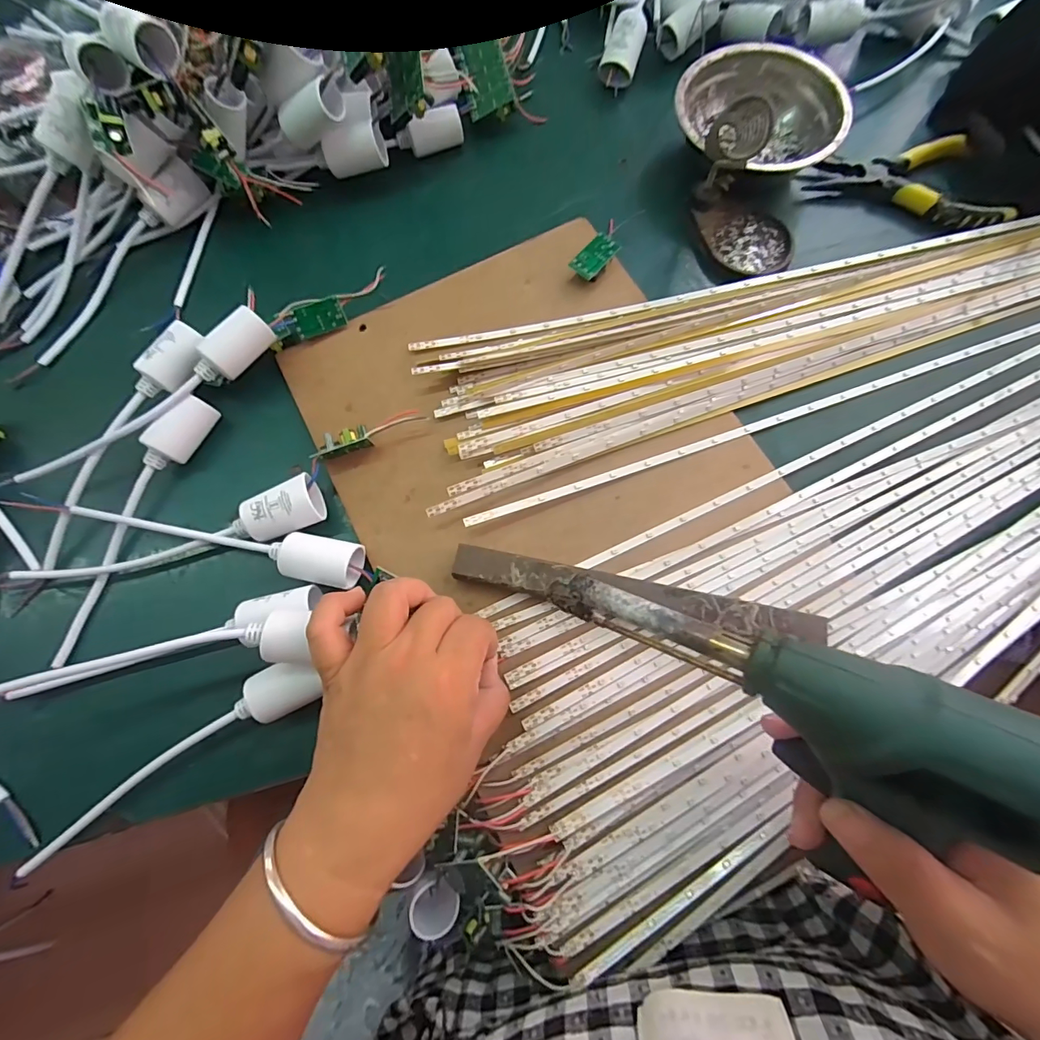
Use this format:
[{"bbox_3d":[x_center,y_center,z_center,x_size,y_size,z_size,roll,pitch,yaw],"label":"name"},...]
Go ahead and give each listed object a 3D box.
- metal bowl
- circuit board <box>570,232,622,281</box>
[{"bbox_3d":[0.188,-0.323,0.365,0.122,0.041,0.122,0,75,0],"label":"metal bowl"},{"bbox_3d":[0.056,-0.194,0.342,0.023,0.014,0.037,36,78,9],"label":"circuit board"}]

